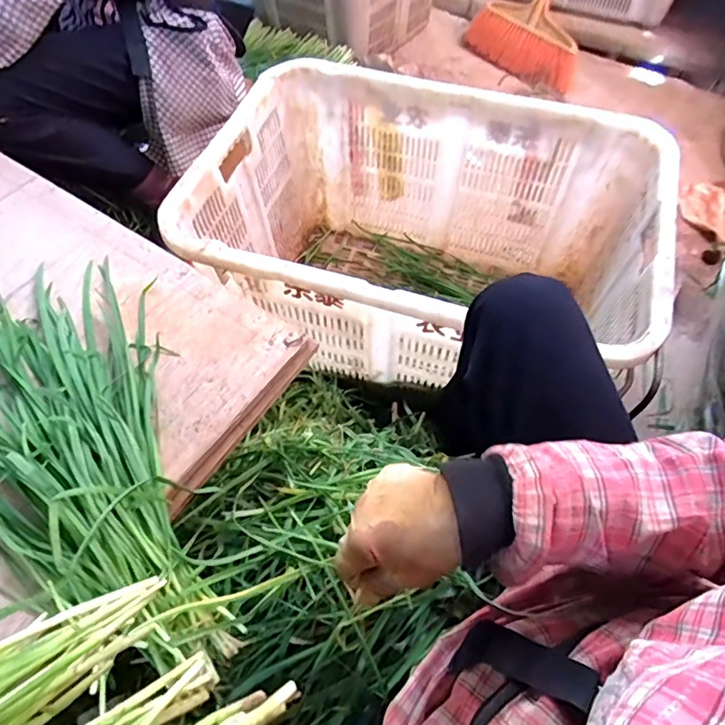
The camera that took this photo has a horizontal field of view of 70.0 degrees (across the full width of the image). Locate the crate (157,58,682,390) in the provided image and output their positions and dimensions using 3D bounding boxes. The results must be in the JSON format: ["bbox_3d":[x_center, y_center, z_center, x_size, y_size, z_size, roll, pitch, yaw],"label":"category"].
[{"bbox_3d":[0.099,-0.180,0.886,0.657,0.363,0.469,16,60,12],"label":"crate"}]

